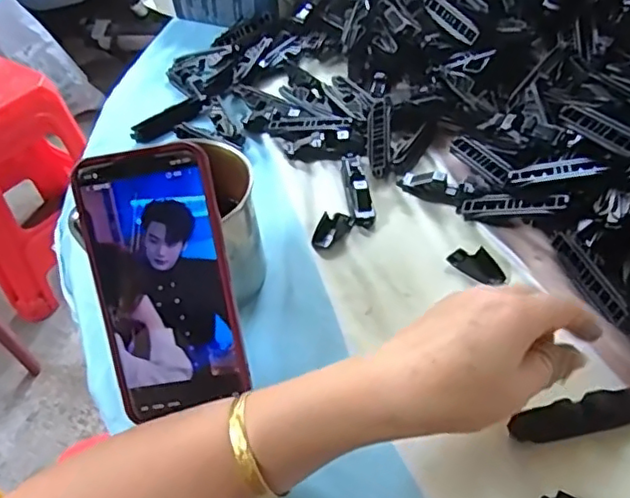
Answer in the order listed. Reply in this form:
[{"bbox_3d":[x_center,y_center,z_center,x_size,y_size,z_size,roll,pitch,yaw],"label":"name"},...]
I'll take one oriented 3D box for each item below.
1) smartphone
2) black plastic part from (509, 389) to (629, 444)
[{"bbox_3d":[-0.087,0.020,0.353,0.077,0.151,0.009,-9,10,4],"label":"smartphone"},{"bbox_3d":[0.149,0.092,0.341,0.078,0.011,0.016,-13,47,-5],"label":"black plastic part"}]

